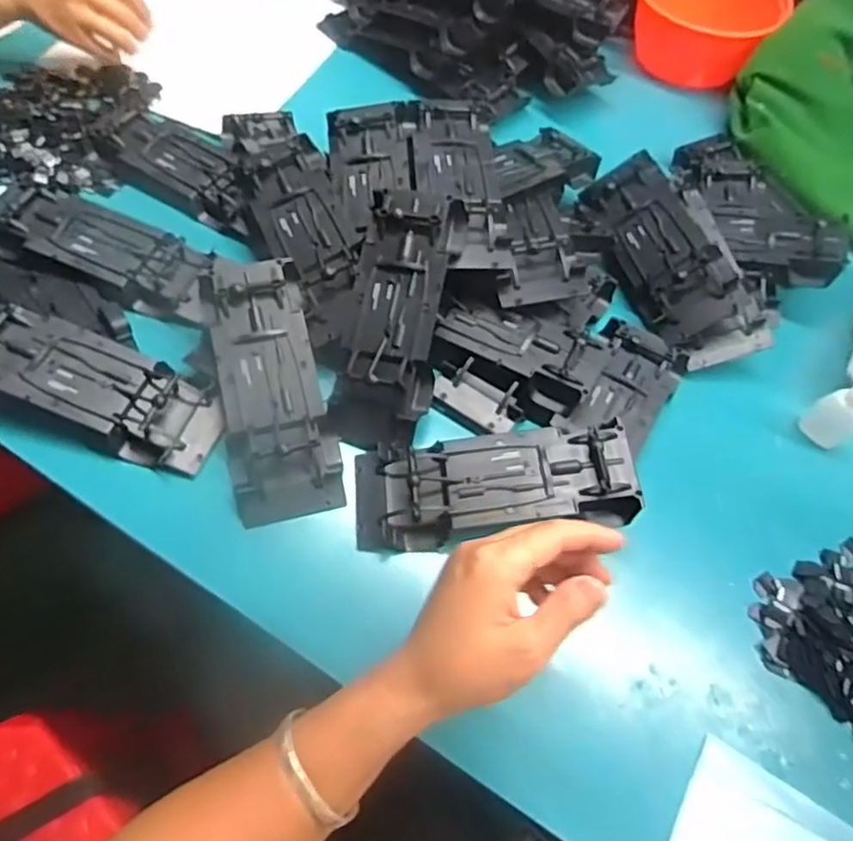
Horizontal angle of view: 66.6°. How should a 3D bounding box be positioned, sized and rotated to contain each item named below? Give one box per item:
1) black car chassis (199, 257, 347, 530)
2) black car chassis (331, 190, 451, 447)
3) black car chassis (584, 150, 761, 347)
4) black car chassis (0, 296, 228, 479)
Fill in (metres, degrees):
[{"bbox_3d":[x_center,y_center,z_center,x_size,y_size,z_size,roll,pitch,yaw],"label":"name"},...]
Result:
[{"bbox_3d":[-0.117,-0.026,0.482,0.075,0.029,0.197,-12,77,-8],"label":"black car chassis"},{"bbox_3d":[-0.024,-0.080,0.491,0.067,0.024,0.195,9,87,2],"label":"black car chassis"},{"bbox_3d":[0.215,-0.161,0.573,0.084,0.031,0.194,-16,63,-13],"label":"black car chassis"},{"bbox_3d":[-0.242,-0.026,0.471,0.190,0.025,0.072,25,65,-5],"label":"black car chassis"}]

